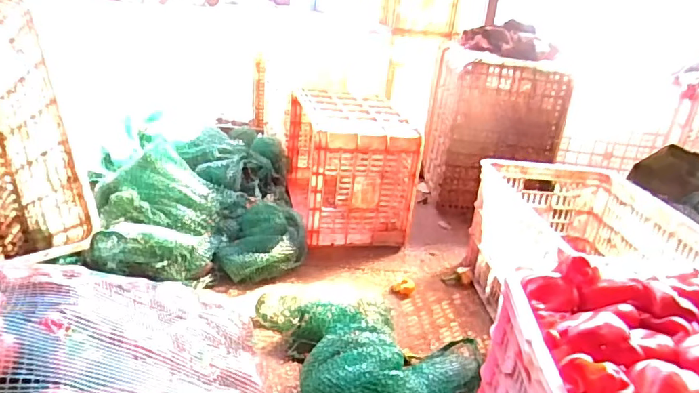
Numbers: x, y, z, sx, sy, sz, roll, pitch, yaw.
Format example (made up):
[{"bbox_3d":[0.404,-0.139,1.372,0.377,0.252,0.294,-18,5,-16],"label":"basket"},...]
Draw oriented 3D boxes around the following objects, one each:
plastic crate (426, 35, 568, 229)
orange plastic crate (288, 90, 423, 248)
[{"bbox_3d":[0.483,-0.234,1.760,0.364,0.489,0.366,5,23,-7],"label":"plastic crate"},{"bbox_3d":[0.002,-0.088,1.484,0.302,0.311,0.446,1,23,-14],"label":"orange plastic crate"}]

